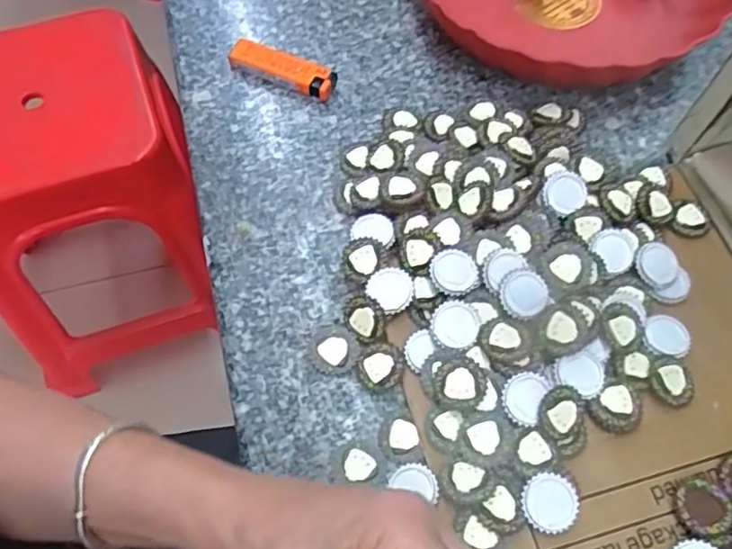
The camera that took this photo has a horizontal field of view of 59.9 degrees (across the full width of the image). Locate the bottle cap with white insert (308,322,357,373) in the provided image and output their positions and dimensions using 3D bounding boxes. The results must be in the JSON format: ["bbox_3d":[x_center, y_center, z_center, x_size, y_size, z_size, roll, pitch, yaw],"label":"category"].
[{"bbox_3d":[-0.019,0.043,0.371,0.026,0.006,0.030,-17,64,-9],"label":"bottle cap with white insert"}]

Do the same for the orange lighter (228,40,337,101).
[{"bbox_3d":[-0.060,-0.149,0.462,0.078,0.016,0.021,22,65,11],"label":"orange lighter"}]

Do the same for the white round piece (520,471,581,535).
[{"bbox_3d":[0.092,0.114,0.318,0.029,0.004,0.028,-2,68,4],"label":"white round piece"}]

